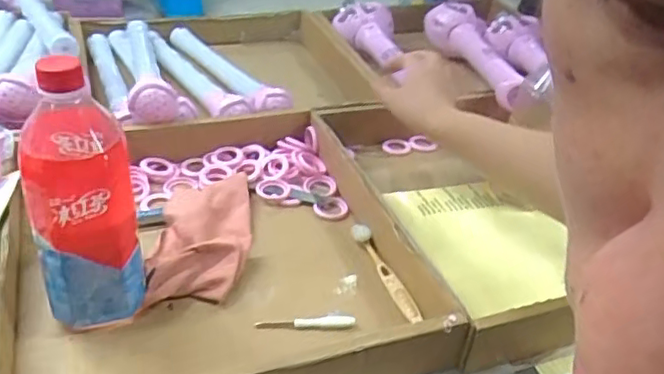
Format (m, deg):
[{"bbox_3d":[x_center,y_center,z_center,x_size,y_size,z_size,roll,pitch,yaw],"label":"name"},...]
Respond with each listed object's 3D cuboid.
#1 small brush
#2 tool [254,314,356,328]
[{"bbox_3d":[0.051,0.079,0.597,0.016,0.011,0.138,-9,37,-21],"label":"small brush"},{"bbox_3d":[-0.023,0.117,0.538,0.084,0.009,0.012,3,35,-4],"label":"tool"}]

